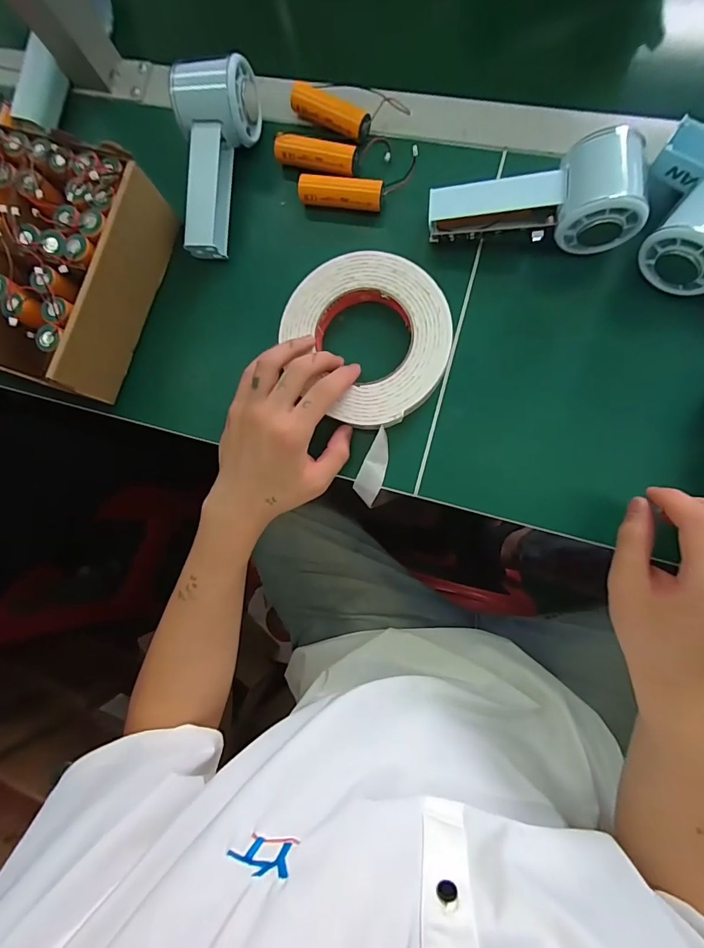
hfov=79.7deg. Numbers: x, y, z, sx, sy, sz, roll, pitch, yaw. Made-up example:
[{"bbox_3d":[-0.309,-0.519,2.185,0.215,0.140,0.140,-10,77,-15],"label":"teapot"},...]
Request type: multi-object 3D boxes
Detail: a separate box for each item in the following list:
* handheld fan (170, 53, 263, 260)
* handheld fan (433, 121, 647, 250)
[{"bbox_3d":[-0.123,-0.269,0.362,0.051,0.064,0.149,14,87,9],"label":"handheld fan"},{"bbox_3d":[0.136,-0.213,0.320,0.146,0.046,0.067,8,86,9],"label":"handheld fan"}]

